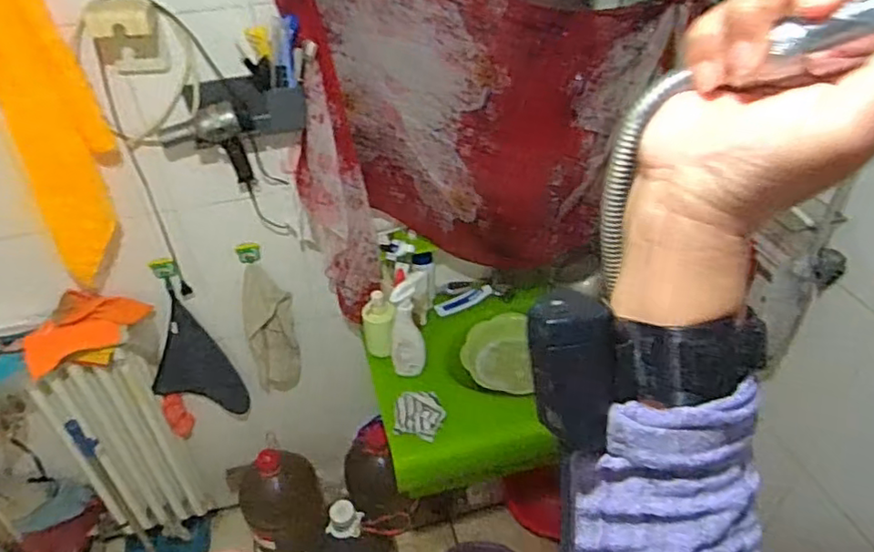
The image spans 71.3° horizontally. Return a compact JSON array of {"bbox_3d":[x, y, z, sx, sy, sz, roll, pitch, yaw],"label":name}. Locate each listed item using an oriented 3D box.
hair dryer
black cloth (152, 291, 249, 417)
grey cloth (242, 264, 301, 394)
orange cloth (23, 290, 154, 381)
[{"bbox_3d":[-0.455,-0.249,1.234,0.173,0.180,0.074,-14,40,-14],"label":"hair dryer"},{"bbox_3d":[-0.636,0.231,1.590,0.208,0.350,0.052,-10,39,-9],"label":"black cloth"},{"bbox_3d":[-0.426,0.150,1.581,0.122,0.403,0.057,-21,42,-21],"label":"grey cloth"},{"bbox_3d":[-0.791,0.101,1.372,0.258,0.077,0.173,-23,43,-23],"label":"orange cloth"}]

